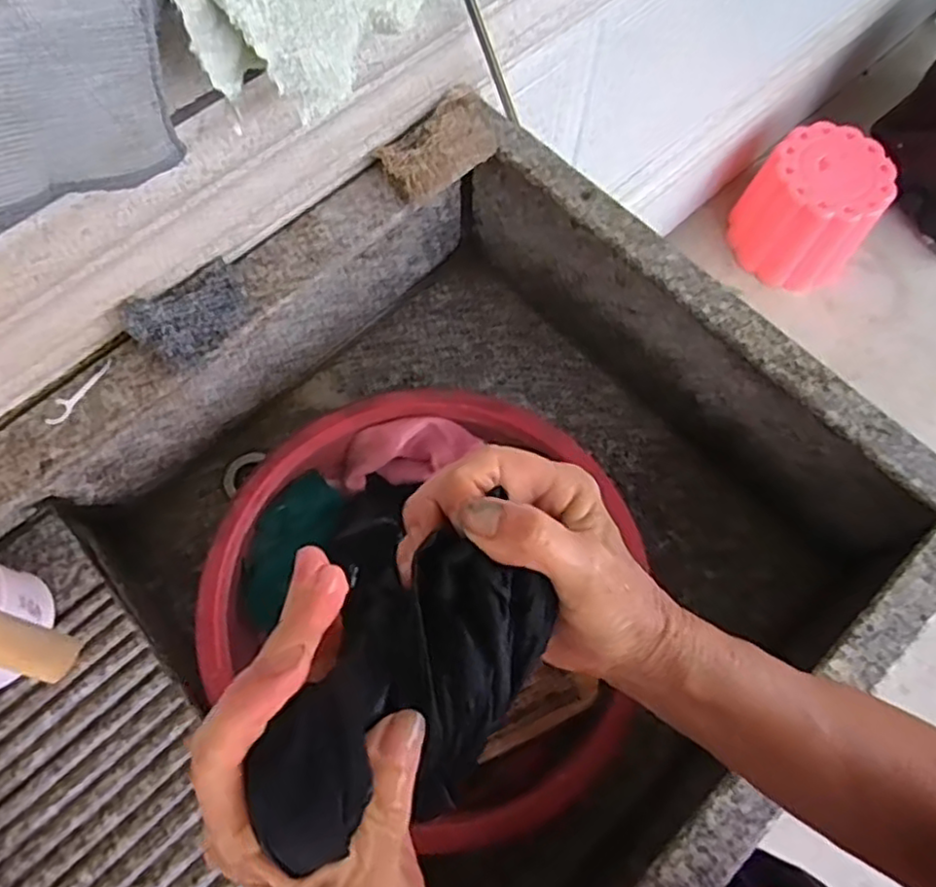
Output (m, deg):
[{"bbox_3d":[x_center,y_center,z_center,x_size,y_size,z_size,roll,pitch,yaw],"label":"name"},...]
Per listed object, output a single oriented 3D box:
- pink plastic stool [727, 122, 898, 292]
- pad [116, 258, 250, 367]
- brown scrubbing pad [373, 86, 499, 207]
[{"bbox_3d":[0.683,-0.465,1.410,0.233,0.214,0.224,43,74,14],"label":"pink plastic stool"},{"bbox_3d":[-0.224,-0.104,0.574,0.094,0.016,0.062,-34,104,-27],"label":"pad"},{"bbox_3d":[-0.021,-0.274,0.644,0.122,0.033,0.059,-41,75,-15],"label":"brown scrubbing pad"}]

